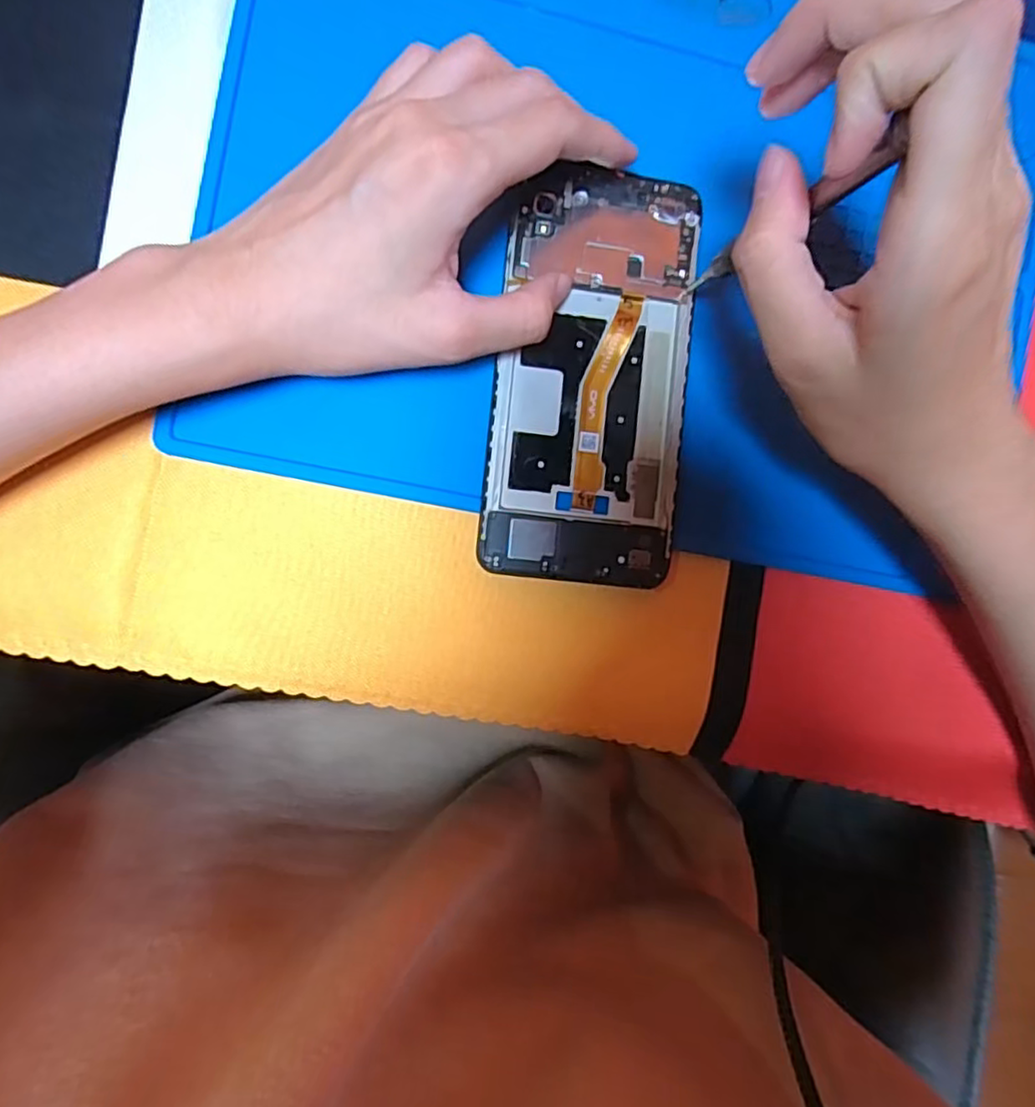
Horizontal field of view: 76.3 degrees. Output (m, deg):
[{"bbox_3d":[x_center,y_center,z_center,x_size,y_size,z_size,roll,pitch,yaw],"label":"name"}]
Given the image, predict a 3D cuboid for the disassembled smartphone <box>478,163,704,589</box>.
[{"bbox_3d":[0.028,-0.064,0.241,0.071,0.006,0.147,8,89,-7],"label":"disassembled smartphone"}]

